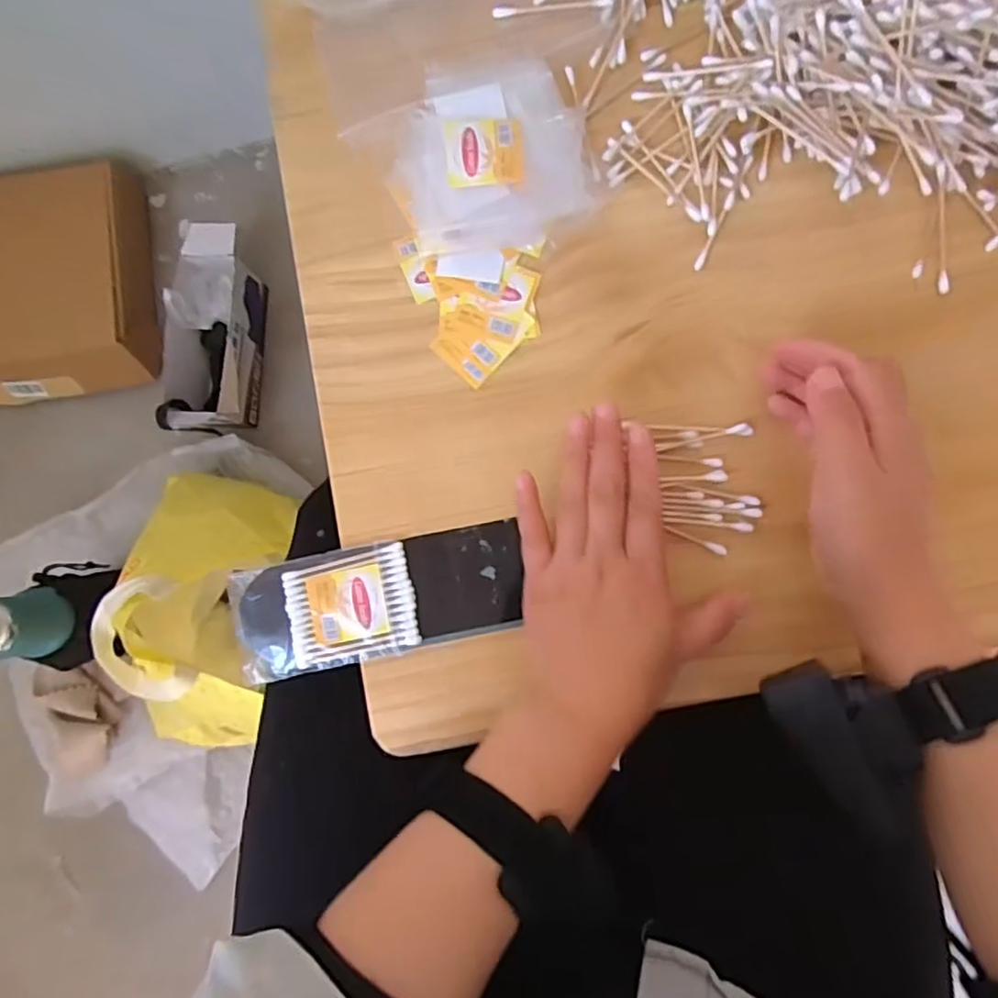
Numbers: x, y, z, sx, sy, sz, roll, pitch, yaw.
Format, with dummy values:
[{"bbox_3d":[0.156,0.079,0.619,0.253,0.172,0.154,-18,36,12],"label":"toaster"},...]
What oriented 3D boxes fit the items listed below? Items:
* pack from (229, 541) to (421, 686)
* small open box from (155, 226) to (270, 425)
[{"bbox_3d":[-0.100,0.065,0.373,0.105,0.013,0.064,-12,84,4],"label":"pack"},{"bbox_3d":[-0.398,-0.225,0.894,0.110,0.111,0.281,0,84,5],"label":"small open box"}]

